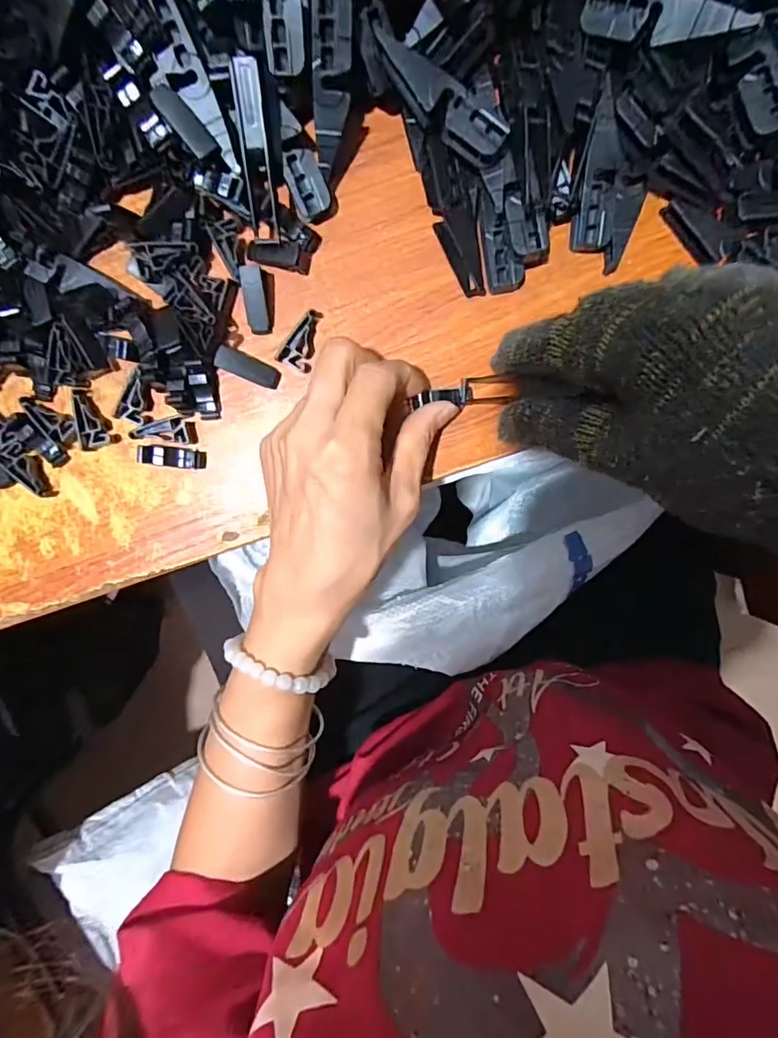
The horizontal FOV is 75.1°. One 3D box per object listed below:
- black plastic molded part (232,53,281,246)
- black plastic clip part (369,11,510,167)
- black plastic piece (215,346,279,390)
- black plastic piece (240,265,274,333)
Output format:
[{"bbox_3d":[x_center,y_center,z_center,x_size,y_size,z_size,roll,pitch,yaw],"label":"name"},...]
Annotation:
[{"bbox_3d":[-0.058,-0.160,0.224,0.010,0.012,0.067,-1,125,0],"label":"black plastic molded part"},{"bbox_3d":[0.018,-0.179,0.212,0.073,0.007,0.019,40,95,-4],"label":"black plastic clip part"},{"bbox_3d":[-0.070,-0.076,0.254,0.032,0.011,0.011,21,97,-22],"label":"black plastic piece"},{"bbox_3d":[-0.065,-0.107,0.249,0.010,0.004,0.031,-8,111,1],"label":"black plastic piece"}]

